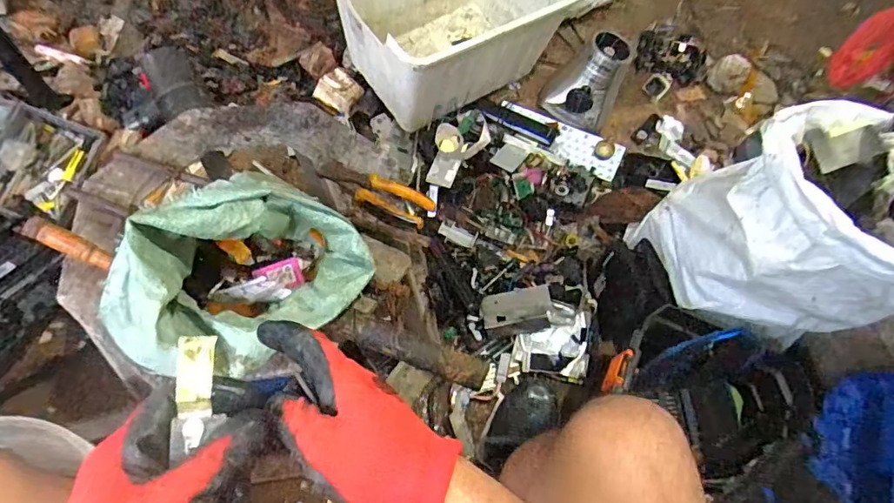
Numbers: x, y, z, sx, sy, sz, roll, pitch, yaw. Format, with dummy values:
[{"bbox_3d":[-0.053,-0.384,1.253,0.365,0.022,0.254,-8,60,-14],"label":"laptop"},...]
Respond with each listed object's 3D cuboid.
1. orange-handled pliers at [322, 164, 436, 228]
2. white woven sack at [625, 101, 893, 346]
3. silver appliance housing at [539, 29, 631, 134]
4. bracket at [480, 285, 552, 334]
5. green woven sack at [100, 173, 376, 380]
[{"bbox_3d":[-0.093,-0.079,0.651,0.163,0.031,0.045,29,63,11],"label":"orange-handled pliers"},{"bbox_3d":[0.467,-0.024,0.710,0.219,0.290,0.281,-8,62,-9],"label":"white woven sack"},{"bbox_3d":[0.310,-0.388,1.150,0.161,0.157,0.145,25,63,9],"label":"silver appliance housing"},{"bbox_3d":[0.126,0.108,0.925,0.121,0.033,0.077,-7,57,13],"label":"bracket"},{"bbox_3d":[-0.191,0.028,0.492,0.230,0.132,0.145,-39,71,-22],"label":"green woven sack"}]

